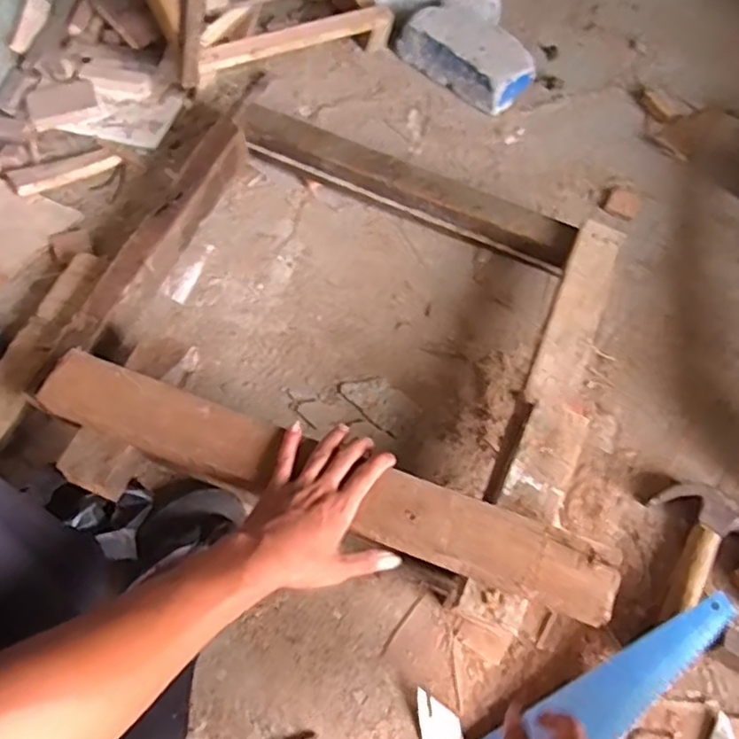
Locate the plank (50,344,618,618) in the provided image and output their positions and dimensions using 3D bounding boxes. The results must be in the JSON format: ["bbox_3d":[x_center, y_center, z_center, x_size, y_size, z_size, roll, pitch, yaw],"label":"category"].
[{"bbox_3d":[-0.047,0.101,0.606,0.543,0.031,0.071,21,64,8],"label":"plank"}]

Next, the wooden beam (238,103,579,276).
[{"bbox_3d":[0.044,-0.245,0.900,0.471,0.084,0.044,24,65,8],"label":"wooden beam"}]

